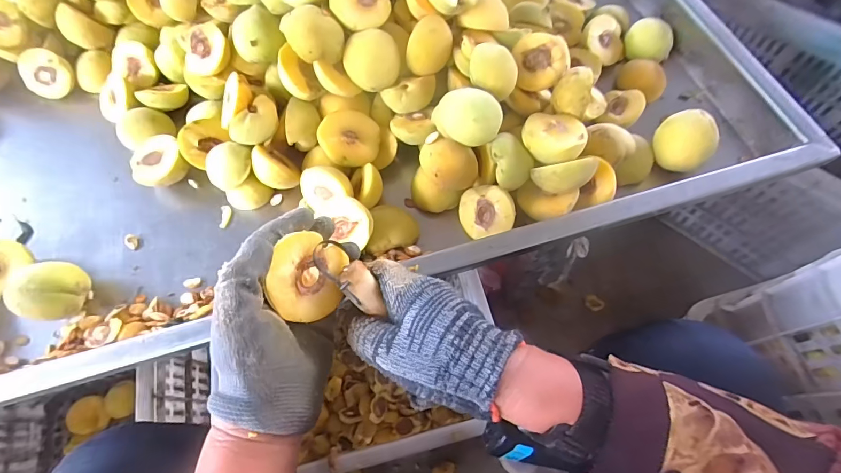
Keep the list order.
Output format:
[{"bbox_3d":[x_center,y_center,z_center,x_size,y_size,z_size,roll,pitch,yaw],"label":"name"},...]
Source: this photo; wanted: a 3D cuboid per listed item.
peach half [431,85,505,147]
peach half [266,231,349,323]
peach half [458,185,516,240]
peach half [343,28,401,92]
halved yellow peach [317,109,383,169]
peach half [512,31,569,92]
[{"bbox_3d":[0.046,-0.118,0.394,0.059,0.050,0.033,31,27,29],"label":"peach half"},{"bbox_3d":[-0.084,0.030,0.291,0.052,0.030,0.055,24,70,-31],"label":"peach half"},{"bbox_3d":[0.073,-0.026,0.423,0.060,0.028,0.052,-14,83,36],"label":"peach half"},{"bbox_3d":[-0.050,-0.183,0.418,0.055,0.052,0.032,-42,50,7],"label":"peach half"},{"bbox_3d":[-0.082,-0.107,0.448,0.065,0.034,0.058,11,85,-23],"label":"halved yellow peach"},{"bbox_3d":[0.133,-0.189,0.436,0.054,0.031,0.060,-15,88,30],"label":"peach half"}]

